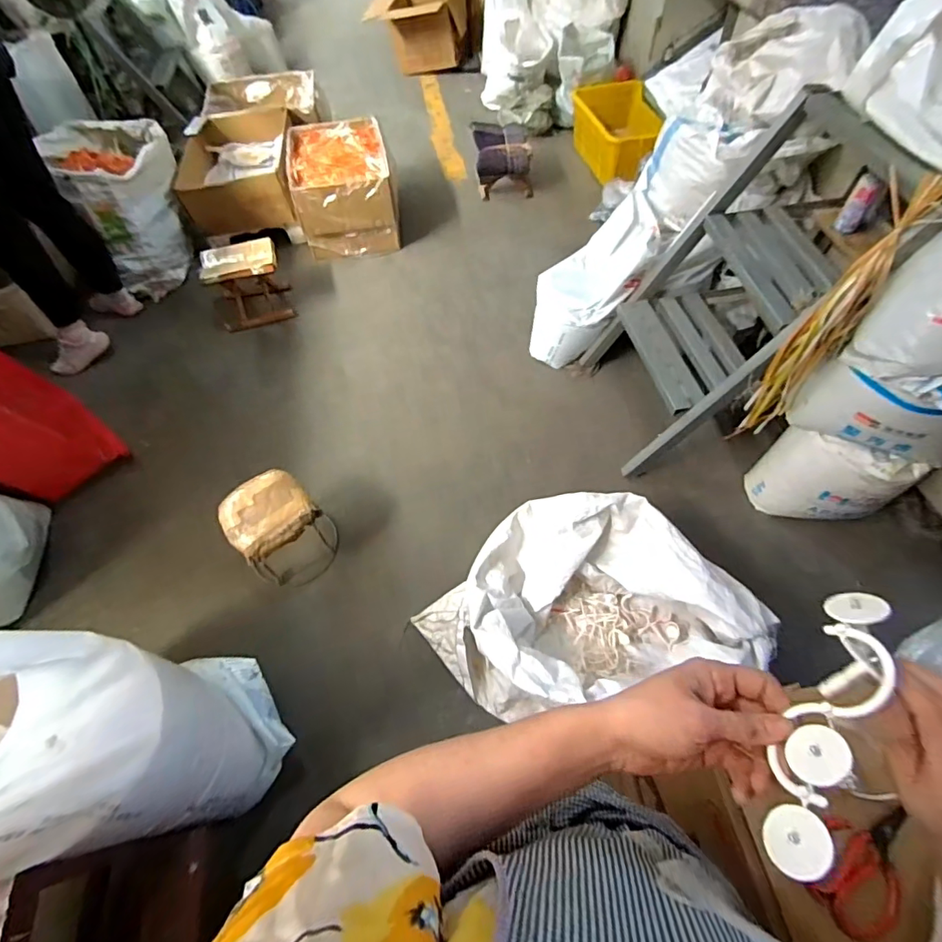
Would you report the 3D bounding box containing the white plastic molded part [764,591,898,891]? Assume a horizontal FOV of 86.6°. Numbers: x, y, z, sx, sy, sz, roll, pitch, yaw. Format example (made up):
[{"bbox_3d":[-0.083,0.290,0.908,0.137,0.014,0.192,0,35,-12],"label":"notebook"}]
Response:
[{"bbox_3d":[0.222,0.151,0.305,0.032,0.043,0.176,28,67,18],"label":"white plastic molded part"}]

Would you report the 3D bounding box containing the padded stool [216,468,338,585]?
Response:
[{"bbox_3d":[-0.553,0.160,1.446,0.255,0.225,0.242,39,66,23],"label":"padded stool"}]

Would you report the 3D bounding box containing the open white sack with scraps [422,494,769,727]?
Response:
[{"bbox_3d":[0.272,0.342,1.337,0.805,0.282,0.578,-10,58,-5],"label":"open white sack with scraps"}]

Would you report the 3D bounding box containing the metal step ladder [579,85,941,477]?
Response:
[{"bbox_3d":[0.765,-0.544,1.492,0.633,0.810,0.649,-10,58,-4],"label":"metal step ladder"}]

